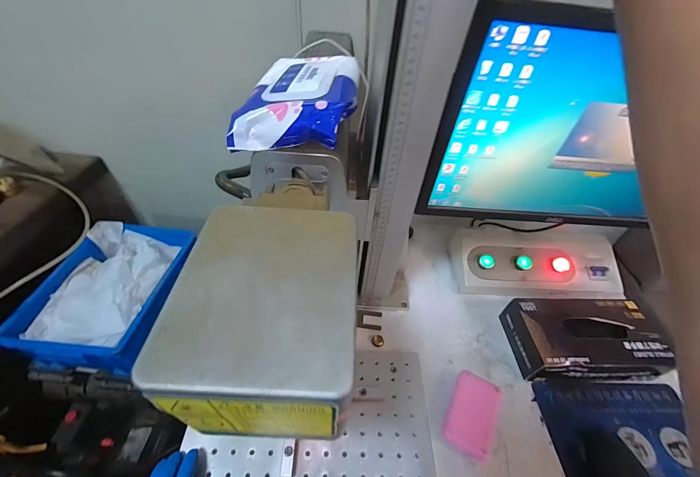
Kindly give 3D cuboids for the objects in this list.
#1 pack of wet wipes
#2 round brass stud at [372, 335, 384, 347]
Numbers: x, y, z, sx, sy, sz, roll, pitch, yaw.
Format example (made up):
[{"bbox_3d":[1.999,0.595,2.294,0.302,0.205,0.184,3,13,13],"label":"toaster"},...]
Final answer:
[{"bbox_3d":[-0.046,-0.134,0.295,0.106,0.040,0.149,5,46,0],"label":"pack of wet wipes"},{"bbox_3d":[0.049,0.178,0.533,0.020,0.004,0.020,2,46,-3],"label":"round brass stud"}]

